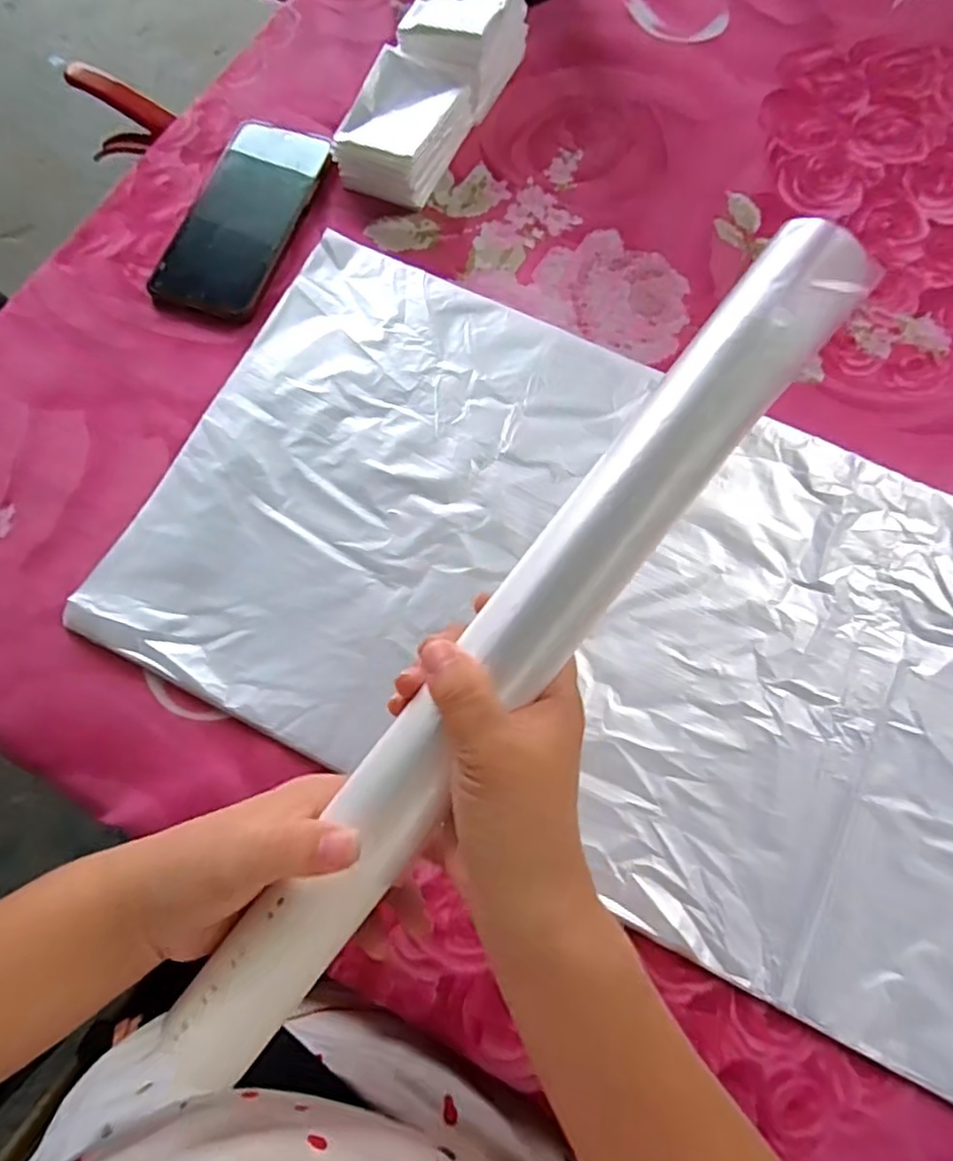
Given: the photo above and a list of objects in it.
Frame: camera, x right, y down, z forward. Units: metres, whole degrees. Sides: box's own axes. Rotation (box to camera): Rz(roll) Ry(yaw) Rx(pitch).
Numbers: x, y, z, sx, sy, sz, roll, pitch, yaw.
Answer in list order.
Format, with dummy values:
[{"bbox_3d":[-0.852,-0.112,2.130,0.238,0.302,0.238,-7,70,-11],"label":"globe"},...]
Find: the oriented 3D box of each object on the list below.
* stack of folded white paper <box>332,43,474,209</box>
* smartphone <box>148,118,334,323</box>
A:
[{"bbox_3d":[-0.053,-0.315,0.454,0.069,0.042,0.089,27,76,8],"label":"stack of folded white paper"},{"bbox_3d":[-0.165,-0.259,0.456,0.081,0.012,0.163,19,75,6],"label":"smartphone"}]

